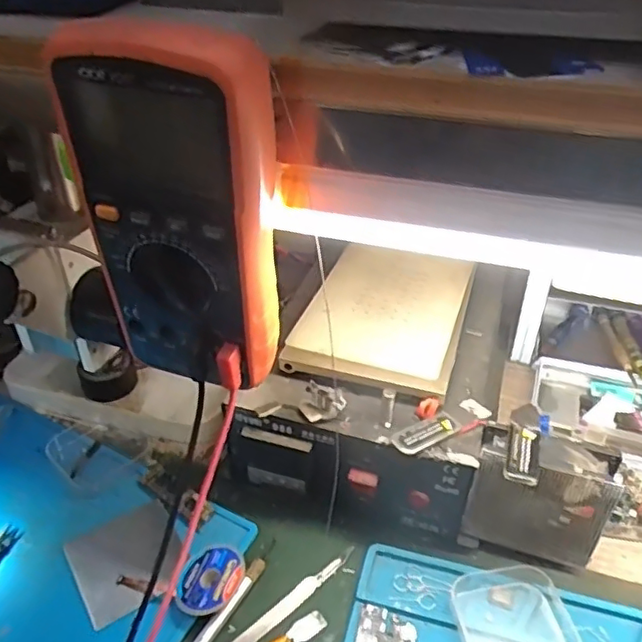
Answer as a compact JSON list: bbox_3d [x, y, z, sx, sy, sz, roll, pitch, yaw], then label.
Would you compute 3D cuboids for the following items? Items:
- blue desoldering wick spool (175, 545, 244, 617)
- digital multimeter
[{"bbox_3d":[-0.069,0.165,0.379,0.035,0.021,0.043,15,41,23],"label":"blue desoldering wick spool"},{"bbox_3d":[-0.066,-0.046,0.281,0.090,0.169,0.037,12,39,18],"label":"digital multimeter"}]

